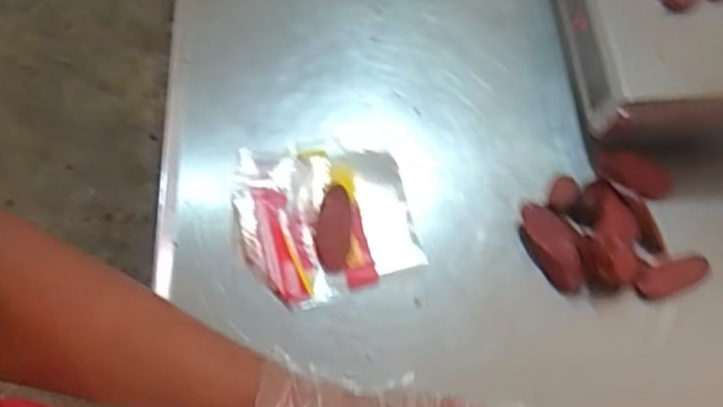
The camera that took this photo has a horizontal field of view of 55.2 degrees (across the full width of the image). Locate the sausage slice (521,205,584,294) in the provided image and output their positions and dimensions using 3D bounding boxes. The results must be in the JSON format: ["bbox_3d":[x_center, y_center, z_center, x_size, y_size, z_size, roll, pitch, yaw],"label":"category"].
[{"bbox_3d":[0.204,0.047,0.732,0.046,0.023,0.097,-17,64,-10],"label":"sausage slice"}]

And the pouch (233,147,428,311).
[{"bbox_3d":[-0.041,0.012,0.750,0.180,0.023,0.176,-11,63,-7],"label":"pouch"}]

